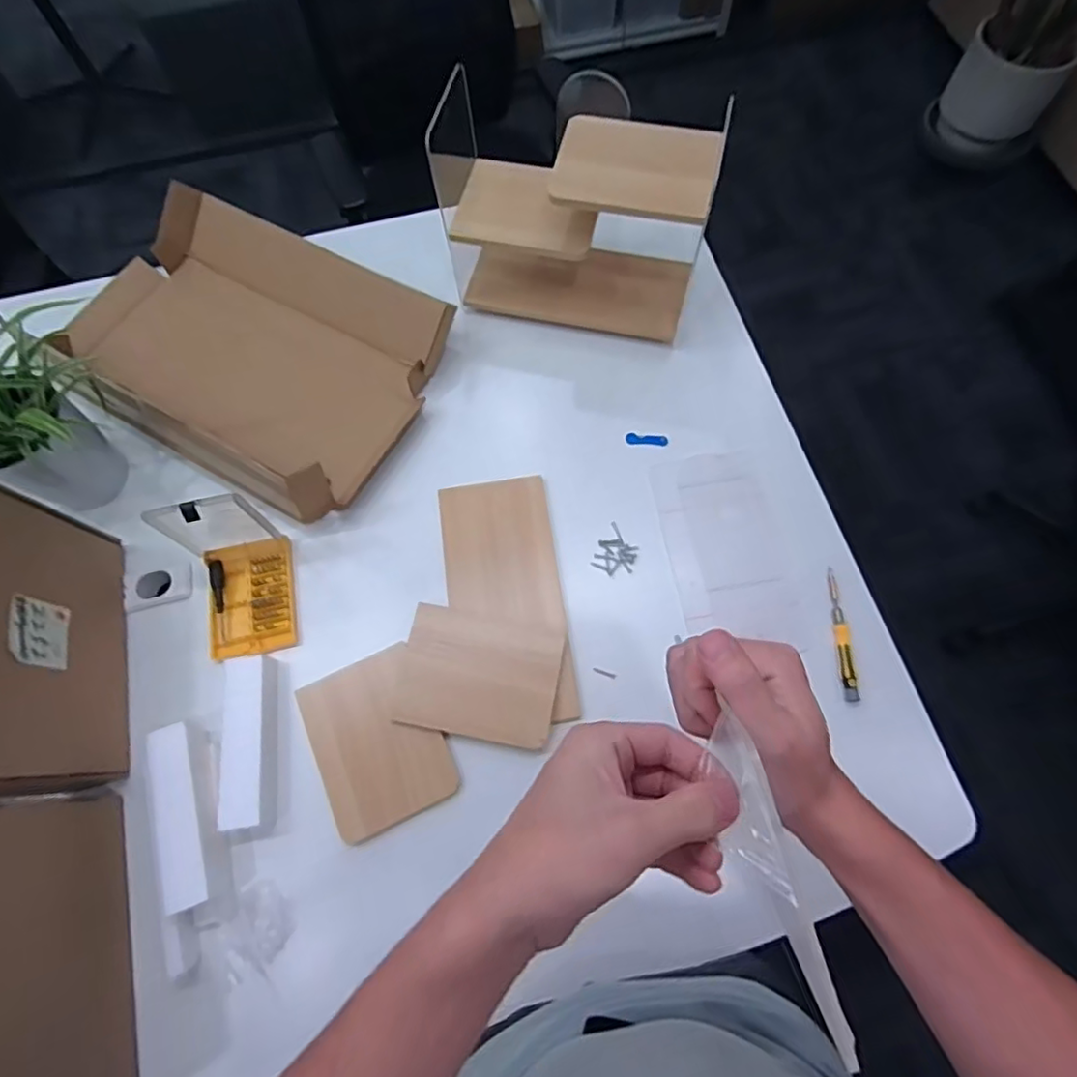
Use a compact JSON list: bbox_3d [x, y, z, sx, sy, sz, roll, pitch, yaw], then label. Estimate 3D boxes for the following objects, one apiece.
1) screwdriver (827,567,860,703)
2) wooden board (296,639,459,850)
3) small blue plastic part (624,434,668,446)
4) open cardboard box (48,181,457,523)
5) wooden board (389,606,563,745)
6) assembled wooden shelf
[{"bbox_3d":[0.399,0.126,0.793,0.019,0.015,0.171,-2,68,1],"label":"screwdriver"},{"bbox_3d":[-0.208,0.256,0.764,0.154,0.016,0.201,-25,70,-8],"label":"wooden board"},{"bbox_3d":[0.166,-0.150,0.921,0.062,0.006,0.018,11,83,11],"label":"small blue plastic part"},{"bbox_3d":[-0.461,-0.305,0.953,0.576,0.116,0.403,25,71,11],"label":"open cardboard box"},{"bbox_3d":[-0.076,0.176,0.786,0.204,0.015,0.156,10,69,6],"label":"wooden board"},{"bbox_3d":[0.060,-0.457,0.868,0.382,0.261,0.175,13,69,7],"label":"assembled wooden shelf"}]

